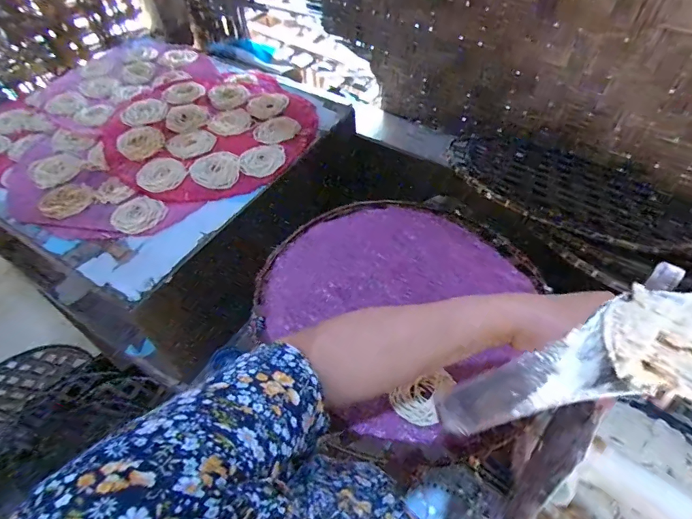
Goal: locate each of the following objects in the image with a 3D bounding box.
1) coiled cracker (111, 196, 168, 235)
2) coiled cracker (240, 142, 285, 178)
[{"bbox_3d":[-0.309,-0.067,0.634,0.071,0.011,0.072,-1,51,1],"label":"coiled cracker"},{"bbox_3d":[-0.136,-0.167,0.701,0.066,0.008,0.082,20,54,17],"label":"coiled cracker"}]

